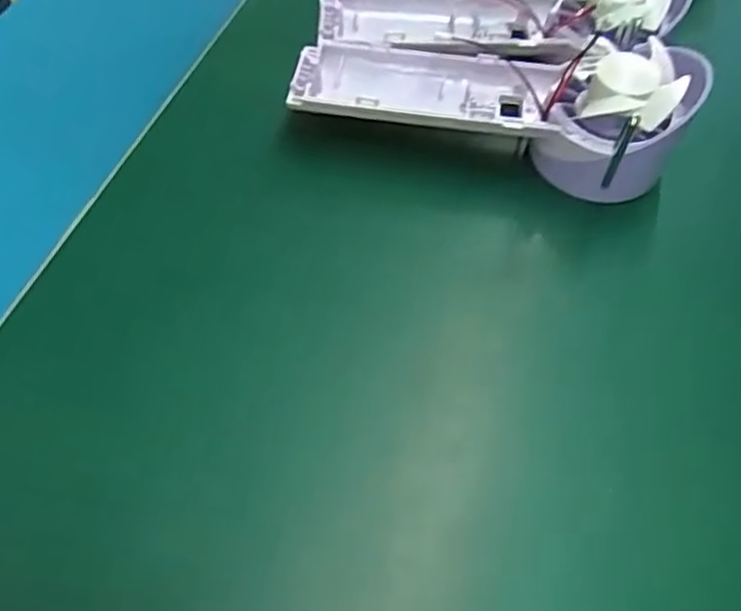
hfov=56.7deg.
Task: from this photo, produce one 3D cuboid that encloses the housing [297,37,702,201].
[{"bbox_3d":[0.055,-0.093,0.306,0.175,0.036,0.062,14,56,7],"label":"housing"}]

